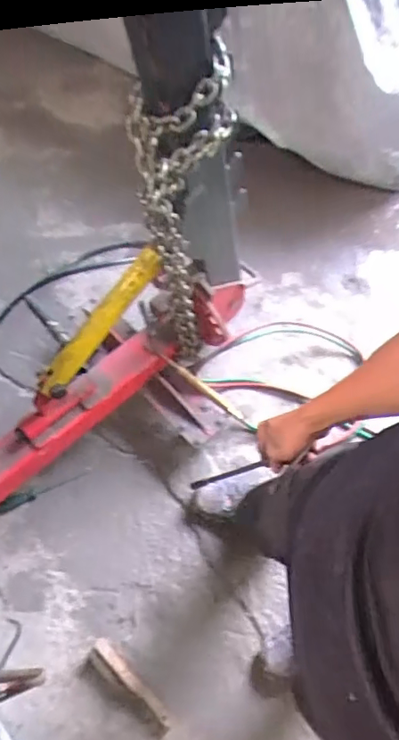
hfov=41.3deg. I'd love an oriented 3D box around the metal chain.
[{"bbox_3d":[-0.018,-0.305,1.212,0.196,0.663,0.243,-7,62,-2],"label":"metal chain"}]

